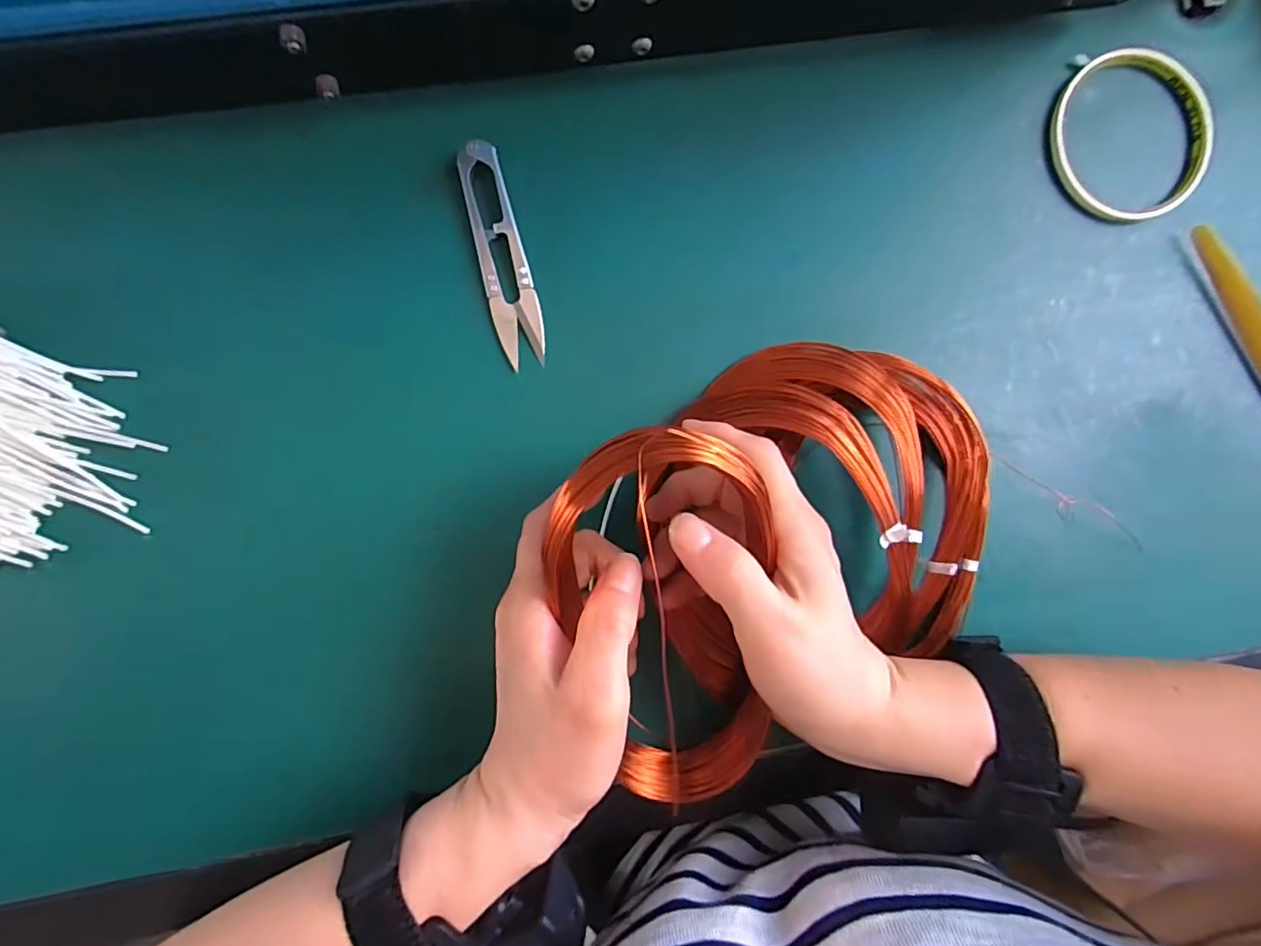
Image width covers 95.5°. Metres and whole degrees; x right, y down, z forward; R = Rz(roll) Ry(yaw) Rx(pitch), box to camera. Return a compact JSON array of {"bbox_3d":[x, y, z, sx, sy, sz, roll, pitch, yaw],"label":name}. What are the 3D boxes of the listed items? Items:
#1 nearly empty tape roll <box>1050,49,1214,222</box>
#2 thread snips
[{"bbox_3d":[0.256,-0.172,0.293,0.081,0.008,0.084,0,91,-4],"label":"nearly empty tape roll"},{"bbox_3d":[-0.060,-0.102,0.270,0.022,0.008,0.102,-13,92,-4],"label":"thread snips"}]

